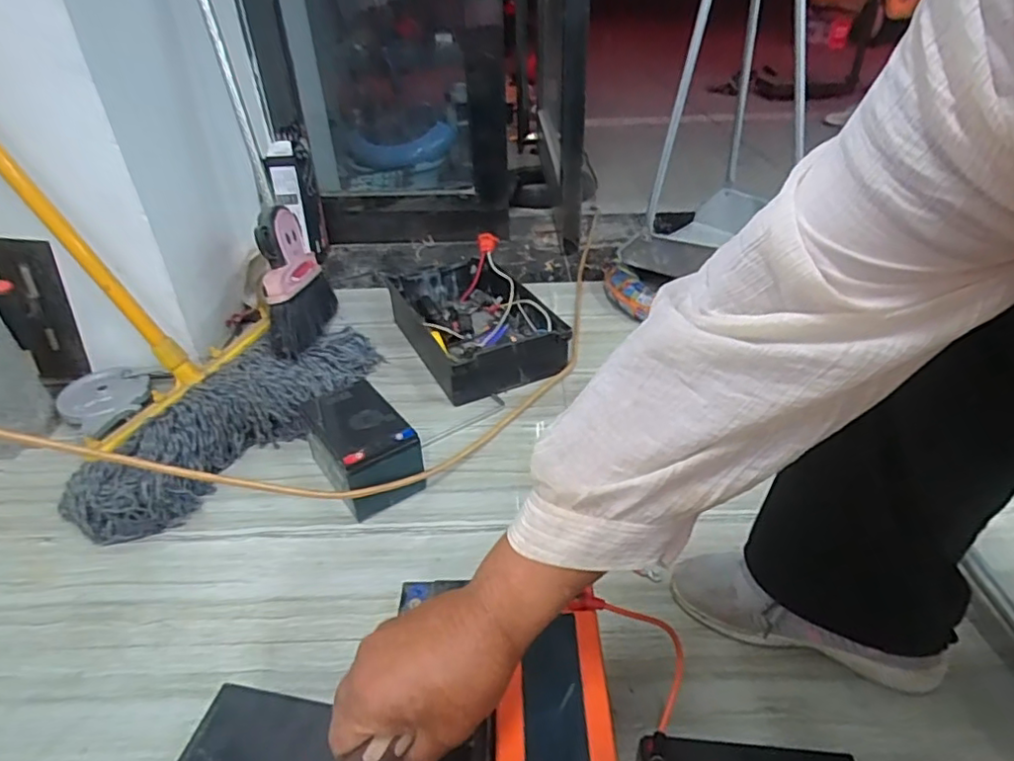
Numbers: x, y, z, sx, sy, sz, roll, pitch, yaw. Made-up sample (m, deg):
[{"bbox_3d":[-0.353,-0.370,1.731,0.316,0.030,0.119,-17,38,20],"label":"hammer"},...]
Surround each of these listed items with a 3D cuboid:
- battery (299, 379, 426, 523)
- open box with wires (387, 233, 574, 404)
[{"bbox_3d":[-0.187,0.088,0.792,0.098,0.106,0.158,-24,41,-28],"label":"battery"},{"bbox_3d":[-0.056,-0.108,1.064,0.220,0.098,0.335,-17,38,-20],"label":"open box with wires"}]

